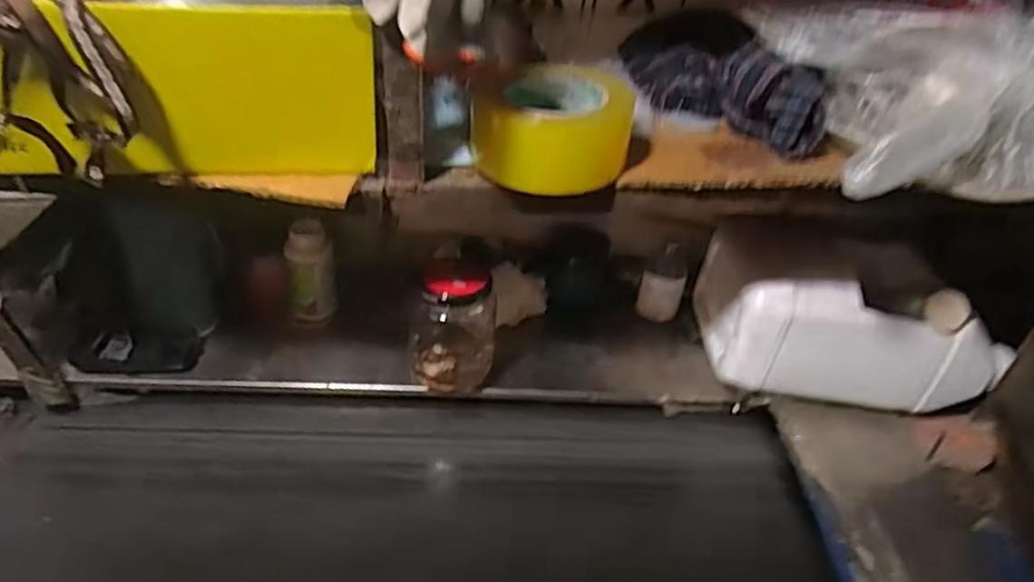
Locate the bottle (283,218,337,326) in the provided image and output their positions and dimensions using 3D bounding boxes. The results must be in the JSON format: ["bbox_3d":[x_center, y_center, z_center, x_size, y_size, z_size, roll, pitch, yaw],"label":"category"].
[{"bbox_3d":[-0.221,-0.016,0.766,0.050,0.112,0.040,-6,40,-14],"label":"bottle"}]

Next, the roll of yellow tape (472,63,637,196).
[{"bbox_3d":[0.028,-0.128,0.536,0.113,0.058,0.119,3,39,-3],"label":"roll of yellow tape"}]

